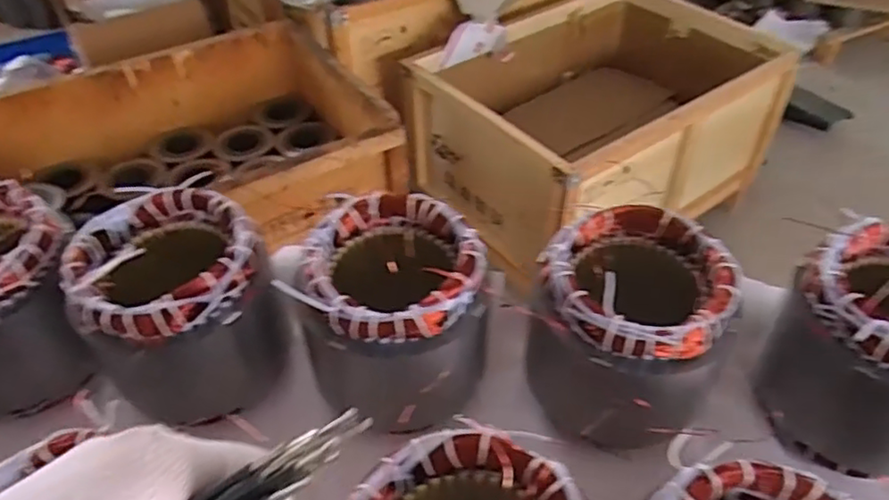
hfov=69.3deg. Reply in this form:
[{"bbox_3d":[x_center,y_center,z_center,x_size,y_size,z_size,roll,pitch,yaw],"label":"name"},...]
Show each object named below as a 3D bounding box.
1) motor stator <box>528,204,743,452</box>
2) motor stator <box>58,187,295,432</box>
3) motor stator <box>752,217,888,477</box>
[{"bbox_3d":[0.145,0.061,0.514,0.143,0.133,0.136,22,49,23],"label":"motor stator"},{"bbox_3d":[-0.218,0.050,0.539,0.139,0.142,0.136,-26,49,-23],"label":"motor stator"},{"bbox_3d":[0.339,0.079,0.500,0.144,0.144,0.146,-30,51,-26],"label":"motor stator"}]

